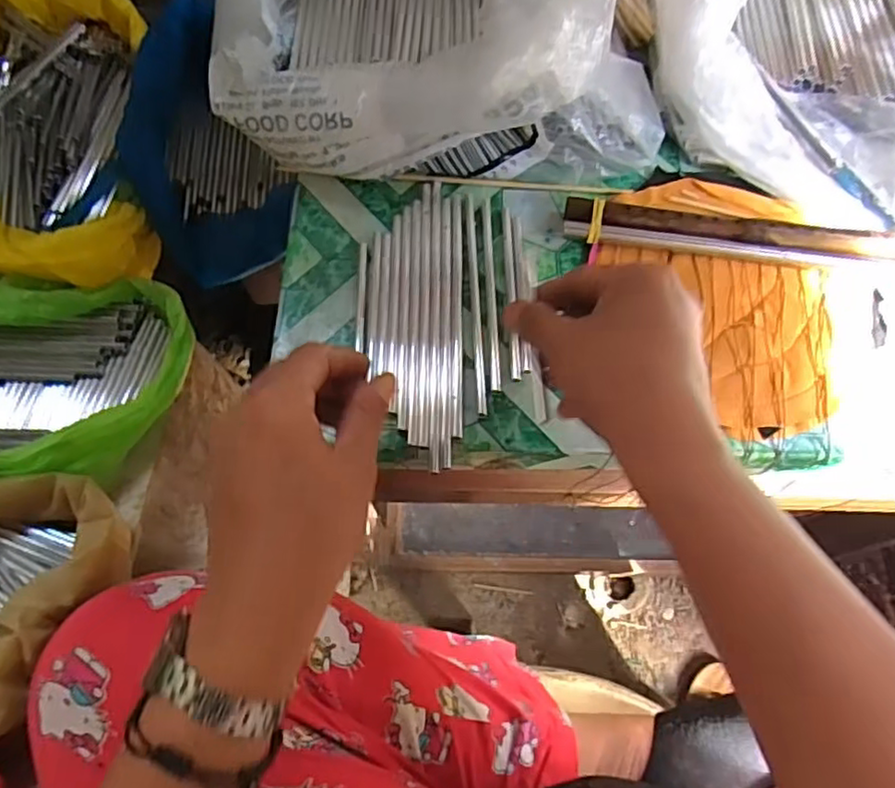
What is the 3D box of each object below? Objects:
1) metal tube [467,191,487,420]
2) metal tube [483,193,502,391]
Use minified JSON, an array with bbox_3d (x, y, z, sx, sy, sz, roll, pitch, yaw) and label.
[{"bbox_3d":[0.018,-0.061,0.414,0.006,0.004,0.156,-2,69,-1],"label":"metal tube"},{"bbox_3d":[0.028,-0.067,0.418,0.006,0.004,0.139,-1,69,-1],"label":"metal tube"}]

